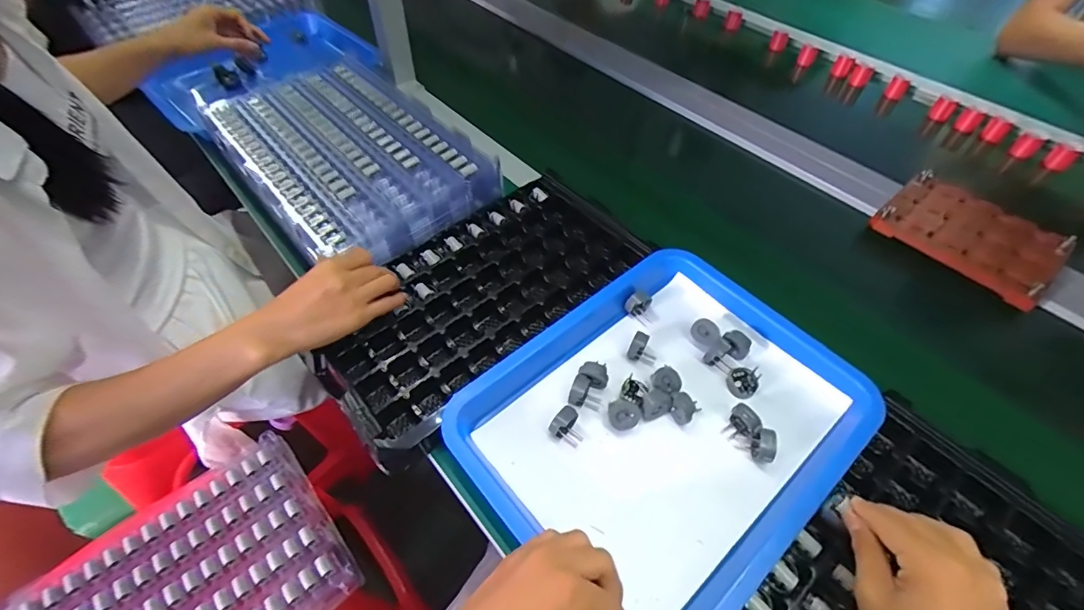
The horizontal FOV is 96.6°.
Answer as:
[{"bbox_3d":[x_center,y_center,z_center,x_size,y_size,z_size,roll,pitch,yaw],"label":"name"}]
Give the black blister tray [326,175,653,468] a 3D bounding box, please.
[{"bbox_3d":[-0.063,-0.017,0.522,0.178,0.028,0.356,37,59,25],"label":"black blister tray"}]

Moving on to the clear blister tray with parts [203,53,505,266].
[{"bbox_3d":[-0.257,-0.200,0.629,0.241,0.053,0.379,-32,58,-24],"label":"clear blister tray with parts"}]

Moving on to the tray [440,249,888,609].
[{"bbox_3d":[0.112,0.100,0.441,0.329,0.050,0.257,-34,59,-25],"label":"tray"}]

